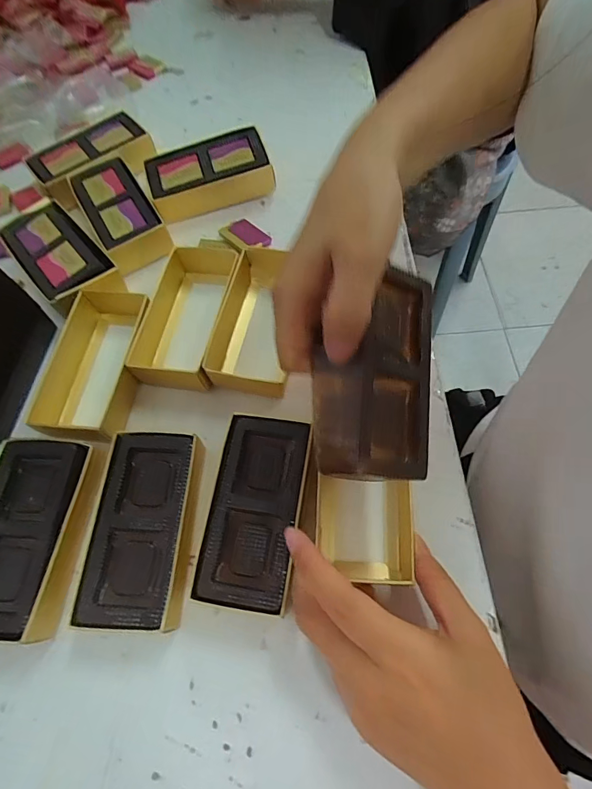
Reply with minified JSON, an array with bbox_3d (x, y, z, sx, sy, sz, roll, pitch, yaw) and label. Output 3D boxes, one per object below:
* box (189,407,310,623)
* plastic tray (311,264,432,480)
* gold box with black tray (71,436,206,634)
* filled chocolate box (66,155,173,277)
[{"bbox_3d":[-0.024,0.073,0.257,0.055,0.034,0.112,8,66,6],"label":"box"},{"bbox_3d":[0.040,-0.012,0.206,0.066,0.008,0.107,9,80,-14],"label":"plastic tray"},{"bbox_3d":[-0.095,0.083,0.257,0.060,0.032,0.112,1,65,3],"label":"gold box with black tray"},{"bbox_3d":[-0.163,-0.168,0.375,0.055,0.030,0.119,-30,67,-11],"label":"filled chocolate box"}]

